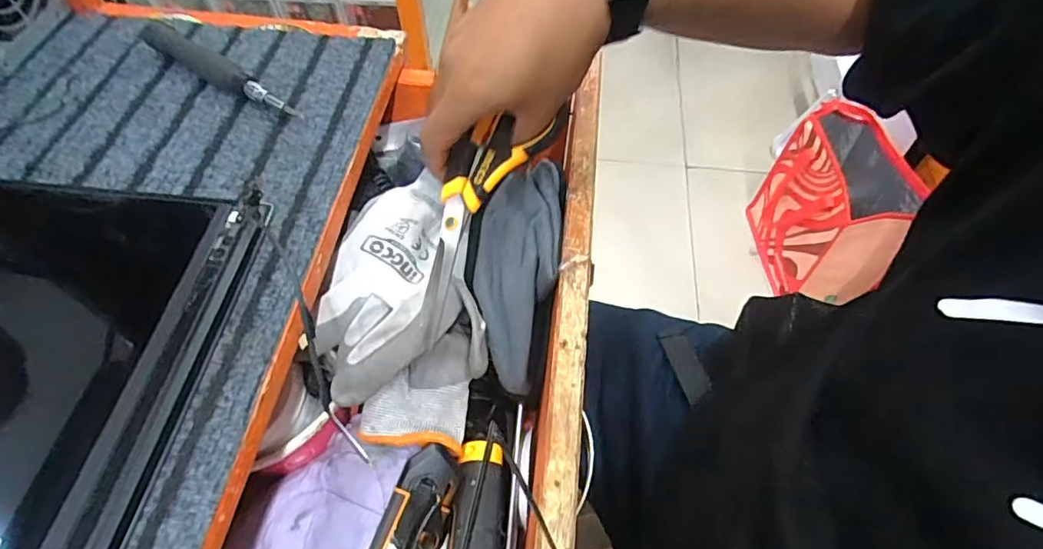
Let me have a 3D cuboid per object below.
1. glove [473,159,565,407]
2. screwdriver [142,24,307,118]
[{"bbox_3d":[-0.004,0.002,0.378,0.063,0.050,0.157,4,85,0],"label":"glove"},{"bbox_3d":[-0.217,-0.146,0.393,0.142,0.019,0.020,30,60,16],"label":"screwdriver"}]

